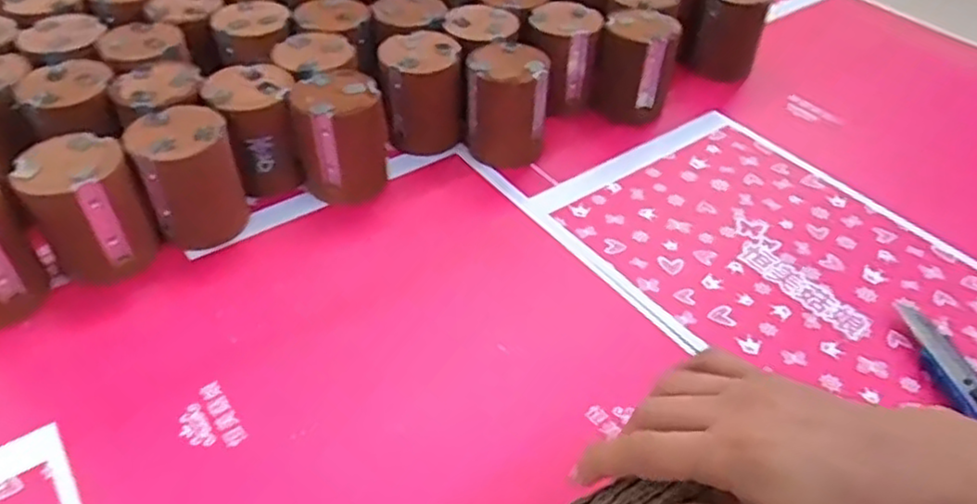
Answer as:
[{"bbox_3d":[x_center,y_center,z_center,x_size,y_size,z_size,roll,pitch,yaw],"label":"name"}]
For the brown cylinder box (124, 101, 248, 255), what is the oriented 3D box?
[{"bbox_3d":[-0.254,-0.062,0.595,0.076,0.104,0.069,-19,47,-20],"label":"brown cylinder box"}]

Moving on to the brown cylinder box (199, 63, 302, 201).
[{"bbox_3d":[-0.217,-0.111,0.657,0.075,0.106,0.080,-18,47,-20],"label":"brown cylinder box"}]

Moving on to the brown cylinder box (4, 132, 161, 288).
[{"bbox_3d":[-0.325,-0.033,0.568,0.078,0.101,0.073,-27,51,-27],"label":"brown cylinder box"}]

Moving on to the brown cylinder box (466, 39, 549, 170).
[{"bbox_3d":[0.019,-0.150,0.703,0.080,0.106,0.083,3,44,1],"label":"brown cylinder box"}]

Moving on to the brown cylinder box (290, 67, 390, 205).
[{"bbox_3d":[-0.138,-0.108,0.656,0.079,0.106,0.076,-6,44,-8],"label":"brown cylinder box"}]

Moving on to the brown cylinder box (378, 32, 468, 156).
[{"bbox_3d":[-0.068,-0.157,0.707,0.073,0.108,0.073,-13,46,-15],"label":"brown cylinder box"}]

